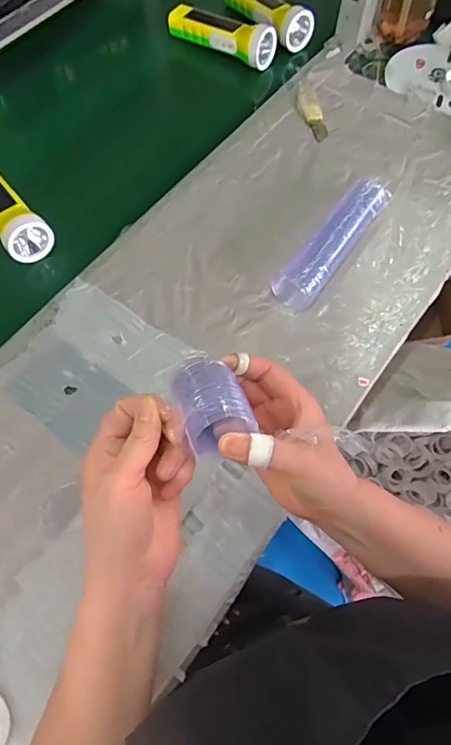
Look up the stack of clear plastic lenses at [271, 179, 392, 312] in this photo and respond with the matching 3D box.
[{"bbox_3d":[0.120,-0.147,0.542,0.053,0.056,0.174,36,70,14],"label":"stack of clear plastic lenses"}]

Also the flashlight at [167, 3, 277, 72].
[{"bbox_3d":[-0.006,-0.476,0.660,0.155,0.044,0.050,31,69,12],"label":"flashlight"}]

